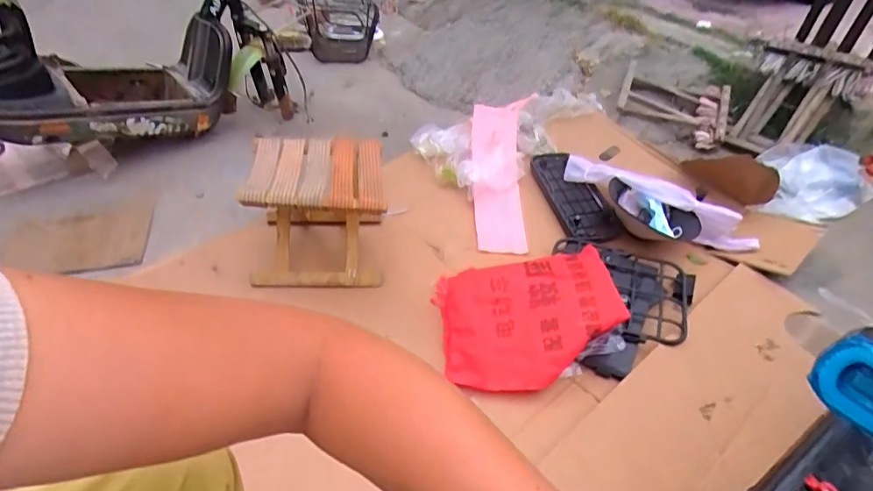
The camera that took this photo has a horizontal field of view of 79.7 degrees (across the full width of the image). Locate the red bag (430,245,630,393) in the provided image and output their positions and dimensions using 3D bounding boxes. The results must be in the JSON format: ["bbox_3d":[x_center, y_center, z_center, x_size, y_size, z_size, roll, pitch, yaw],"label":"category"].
[{"bbox_3d":[0.192,0.133,1.065,0.359,0.093,0.290,-1,40,-12],"label":"red bag"}]

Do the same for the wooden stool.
[{"bbox_3d":[-0.277,-0.081,1.234,0.307,0.292,0.319,-1,41,-13],"label":"wooden stool"}]

